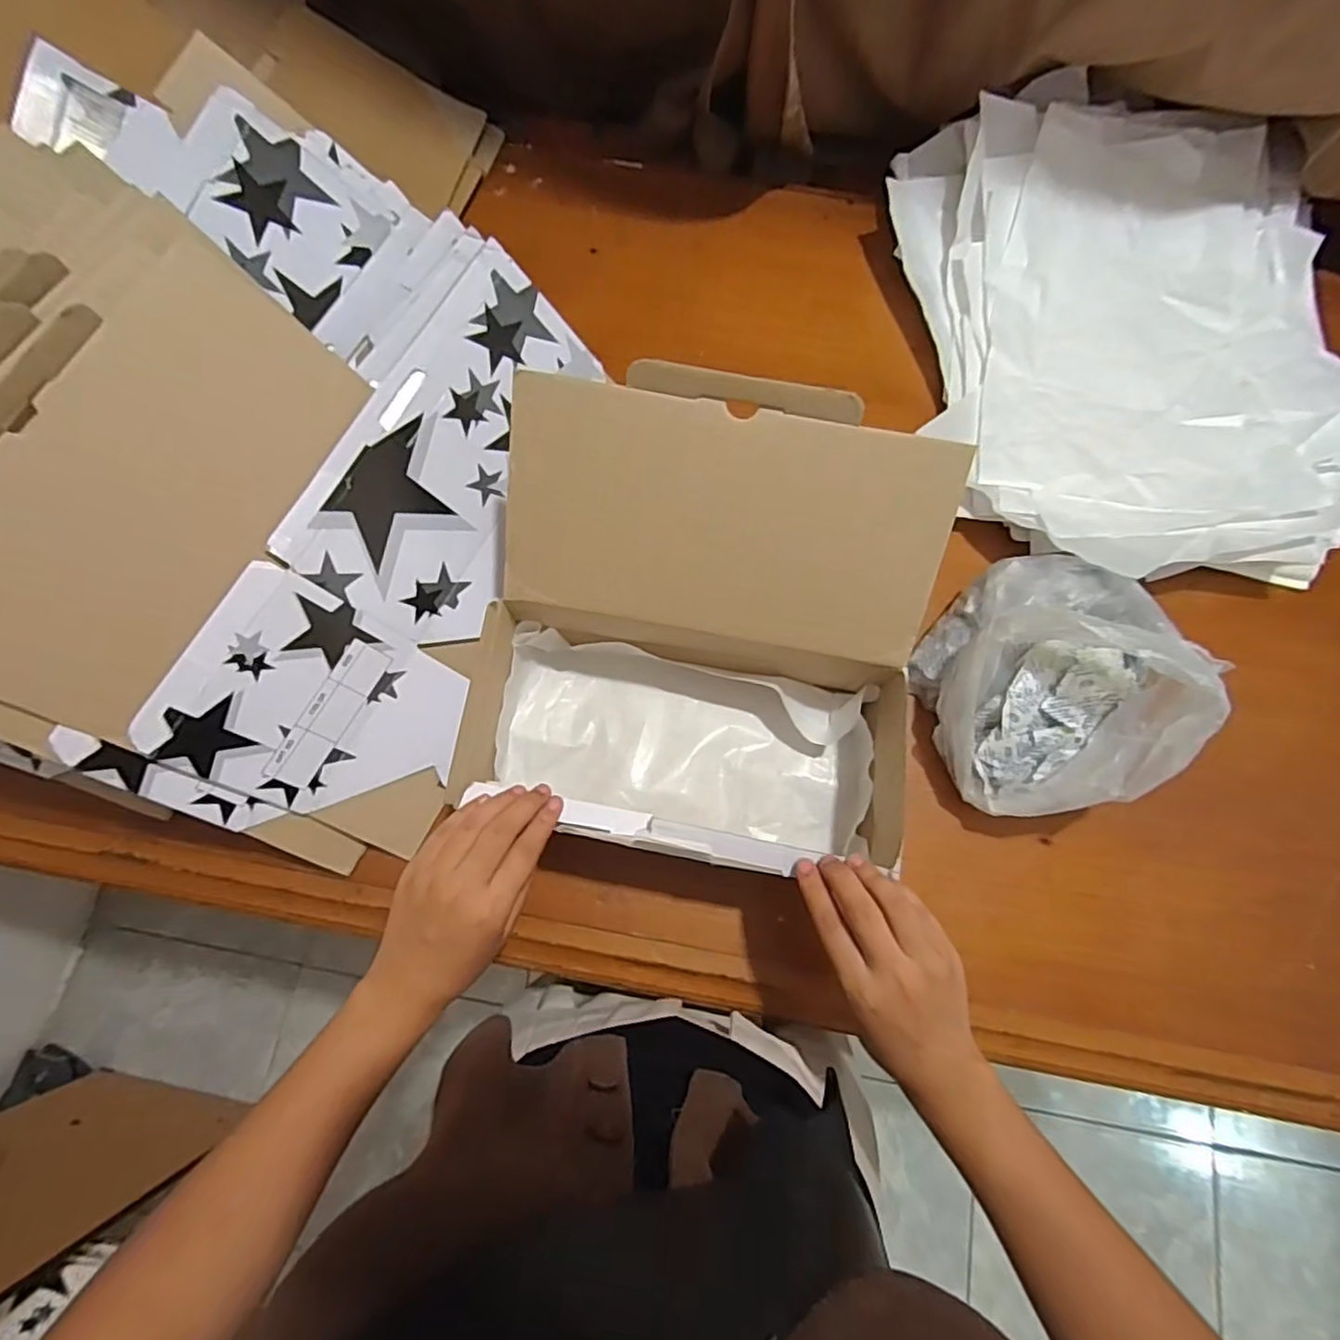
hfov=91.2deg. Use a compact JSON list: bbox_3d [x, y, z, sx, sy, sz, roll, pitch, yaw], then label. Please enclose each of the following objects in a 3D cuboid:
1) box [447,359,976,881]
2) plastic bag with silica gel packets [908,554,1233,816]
[{"bbox_3d":[0.028,-0.012,0.453,0.295,0.208,0.264,11,75,1],"label":"box"},{"bbox_3d":[0.277,0.005,0.482,0.160,0.142,0.182,-21,77,-7],"label":"plastic bag with silica gel packets"}]

